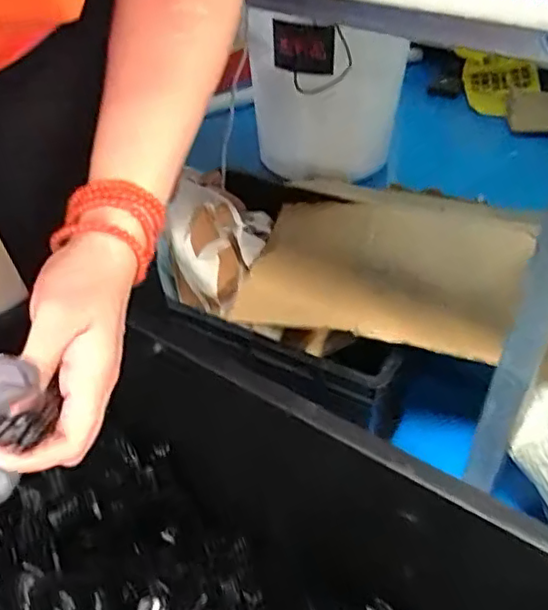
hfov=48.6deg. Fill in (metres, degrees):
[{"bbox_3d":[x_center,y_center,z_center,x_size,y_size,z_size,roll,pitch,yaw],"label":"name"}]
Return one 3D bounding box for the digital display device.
[{"bbox_3d":[0.065,-0.567,1.339,0.135,0.102,0.031,3,20,-5],"label":"digital display device"}]

